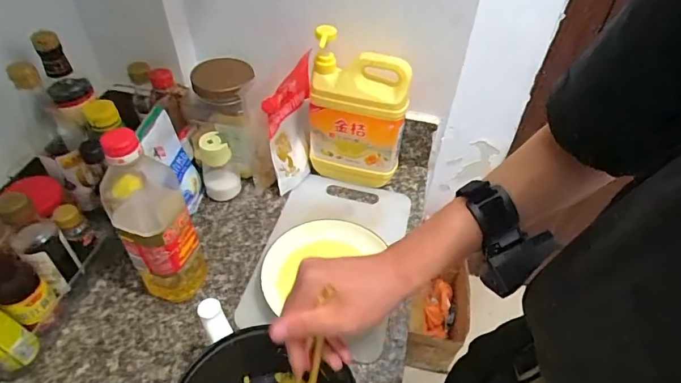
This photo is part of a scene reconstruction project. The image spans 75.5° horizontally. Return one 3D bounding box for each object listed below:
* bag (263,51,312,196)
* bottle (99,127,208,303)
[{"bbox_3d":[-0.079,-0.103,0.708,0.051,0.197,0.130,4,46,1],"label":"bag"},{"bbox_3d":[-0.224,0.033,0.526,0.081,0.257,0.082,-22,51,-22],"label":"bottle"}]

